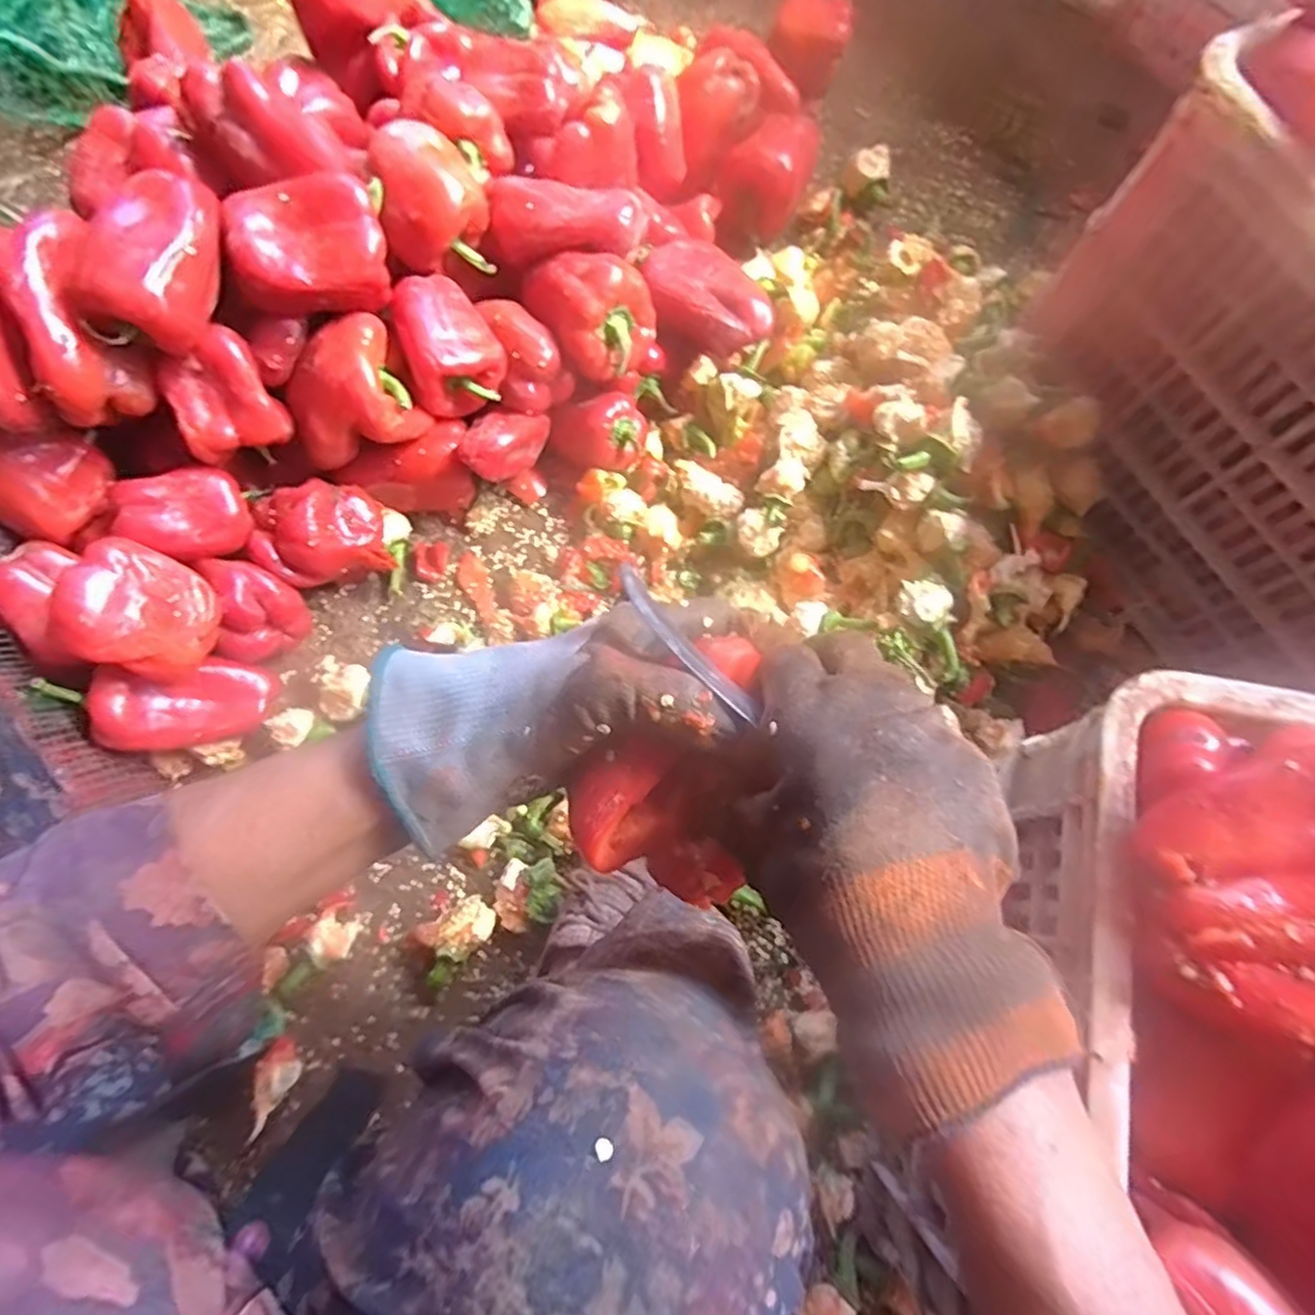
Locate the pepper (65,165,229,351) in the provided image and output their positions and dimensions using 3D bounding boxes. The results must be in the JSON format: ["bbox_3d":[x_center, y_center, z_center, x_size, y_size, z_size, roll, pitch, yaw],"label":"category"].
[{"bbox_3d":[-0.287,-0.228,0.398,0.048,0.051,0.098,26,76,5],"label":"pepper"}]

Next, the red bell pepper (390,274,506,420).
[{"bbox_3d":[-0.156,-0.229,0.517,0.068,0.080,0.065,0,75,-1],"label":"red bell pepper"}]

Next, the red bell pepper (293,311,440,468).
[{"bbox_3d":[-0.221,-0.184,0.494,0.091,0.073,0.065,-36,79,-10],"label":"red bell pepper"}]

